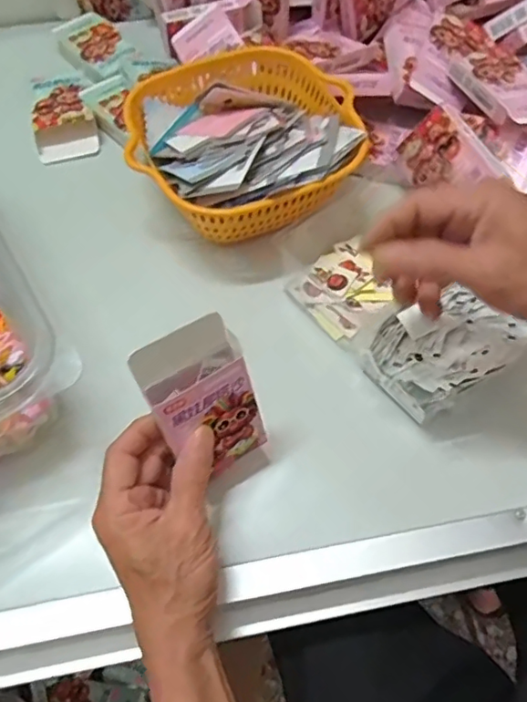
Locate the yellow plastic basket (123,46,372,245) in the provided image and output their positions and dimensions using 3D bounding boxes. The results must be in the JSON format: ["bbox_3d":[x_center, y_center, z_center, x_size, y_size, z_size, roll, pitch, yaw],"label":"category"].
[{"bbox_3d":[-0.020,-0.200,0.535,0.202,0.078,0.216,0,62,0],"label":"yellow plastic basket"}]

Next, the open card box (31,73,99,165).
[{"bbox_3d":[-0.221,-0.263,0.613,0.065,0.027,0.114,-11,62,-6],"label":"open card box"}]

